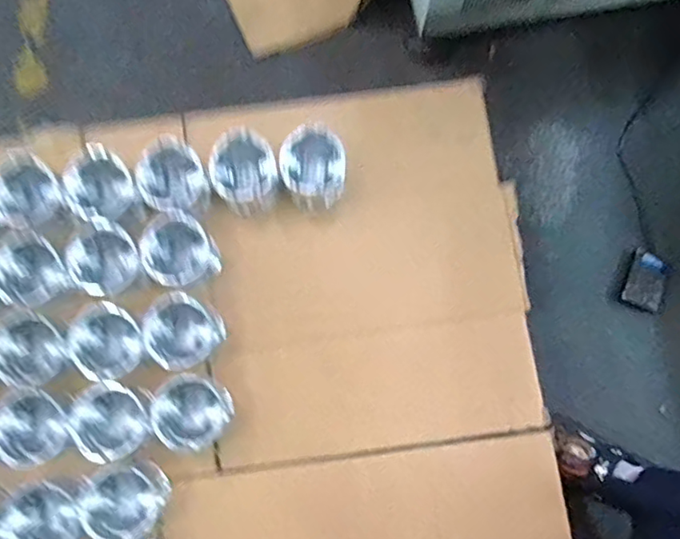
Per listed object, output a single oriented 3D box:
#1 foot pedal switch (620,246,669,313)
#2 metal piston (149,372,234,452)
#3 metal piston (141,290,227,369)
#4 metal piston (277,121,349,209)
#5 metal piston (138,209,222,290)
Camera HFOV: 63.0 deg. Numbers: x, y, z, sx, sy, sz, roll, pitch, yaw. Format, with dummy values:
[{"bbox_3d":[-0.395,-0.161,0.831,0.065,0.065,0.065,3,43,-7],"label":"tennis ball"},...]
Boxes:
[{"bbox_3d":[0.573,0.019,1.039,0.063,0.012,0.107,23,80,4],"label":"foot pedal switch"},{"bbox_3d":[-0.196,0.191,0.751,0.089,0.090,0.097,-38,82,-7],"label":"metal piston"},{"bbox_3d":[-0.216,0.084,0.765,0.090,0.096,0.093,-38,82,-7],"label":"metal piston"},{"bbox_3d":[-0.038,-0.143,0.800,0.088,0.094,0.093,0,79,-1],"label":"metal piston"},{"bbox_3d":[-0.223,-0.022,0.782,0.096,0.091,0.092,0,79,-1],"label":"metal piston"}]

